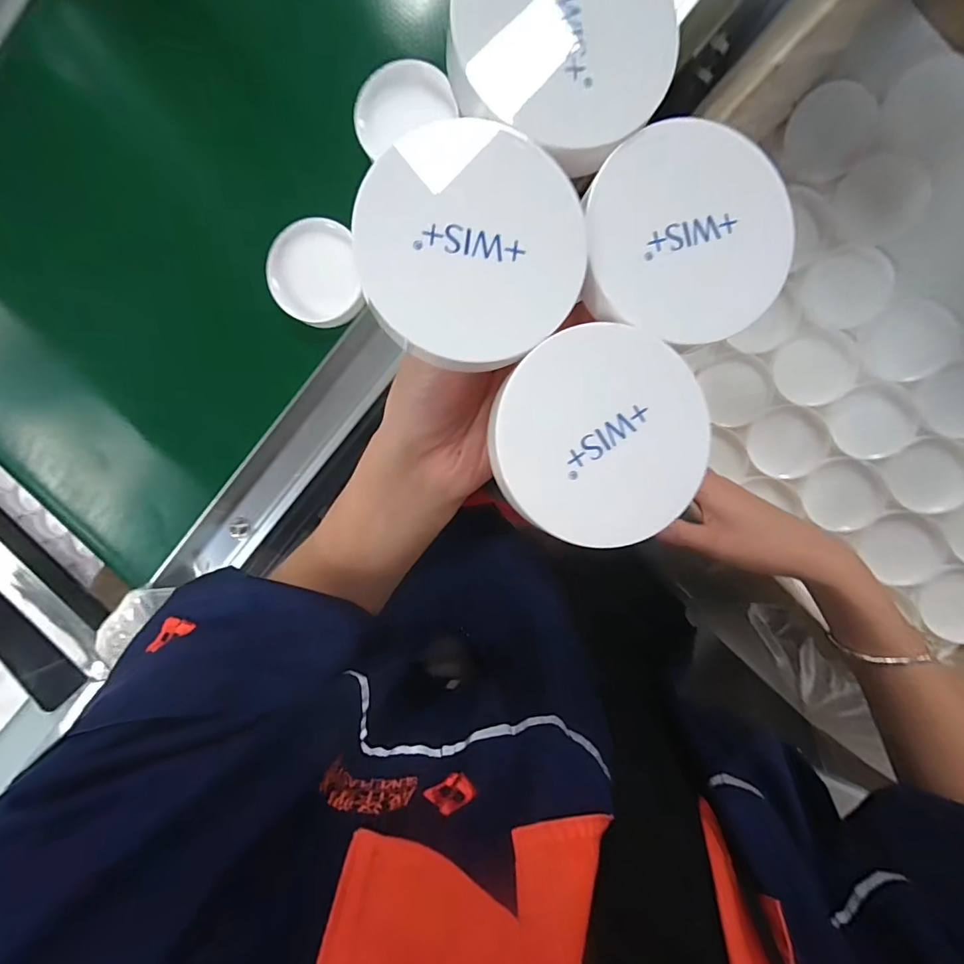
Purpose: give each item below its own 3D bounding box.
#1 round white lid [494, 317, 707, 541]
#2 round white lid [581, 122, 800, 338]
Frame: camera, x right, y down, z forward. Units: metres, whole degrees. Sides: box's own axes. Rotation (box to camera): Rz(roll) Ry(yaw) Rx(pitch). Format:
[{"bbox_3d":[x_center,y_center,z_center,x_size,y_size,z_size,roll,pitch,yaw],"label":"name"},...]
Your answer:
[{"bbox_3d":[0.041,-0.016,0.174,0.074,0.016,0.074,0,92,-7],"label":"round white lid"},{"bbox_3d":[0.073,-0.087,0.170,0.072,0.016,0.071,0,93,7],"label":"round white lid"}]

